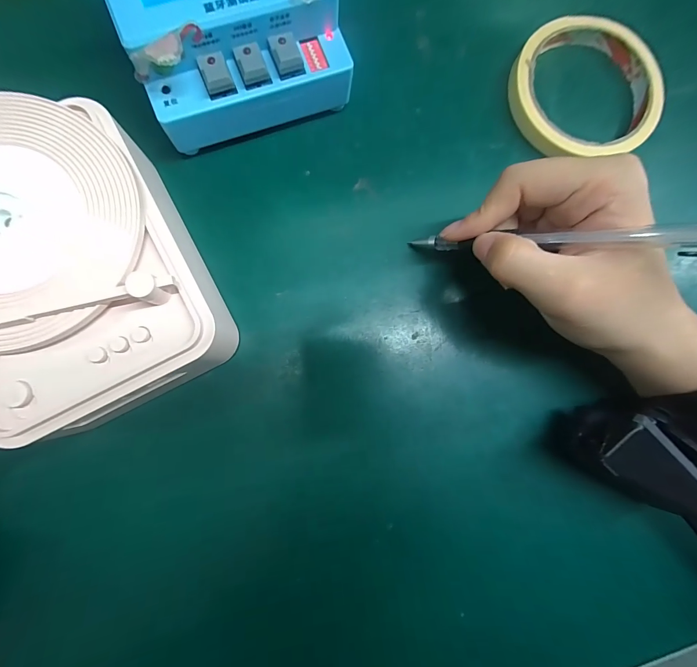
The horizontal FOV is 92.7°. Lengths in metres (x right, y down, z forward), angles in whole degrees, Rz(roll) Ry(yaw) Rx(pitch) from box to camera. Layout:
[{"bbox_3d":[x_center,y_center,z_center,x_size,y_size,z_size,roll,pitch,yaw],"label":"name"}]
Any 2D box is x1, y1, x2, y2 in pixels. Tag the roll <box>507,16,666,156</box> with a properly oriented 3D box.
[{"bbox_3d":[0.145,-0.149,0.205,0.092,0.015,0.083,-7,84,-6],"label":"roll"}]

